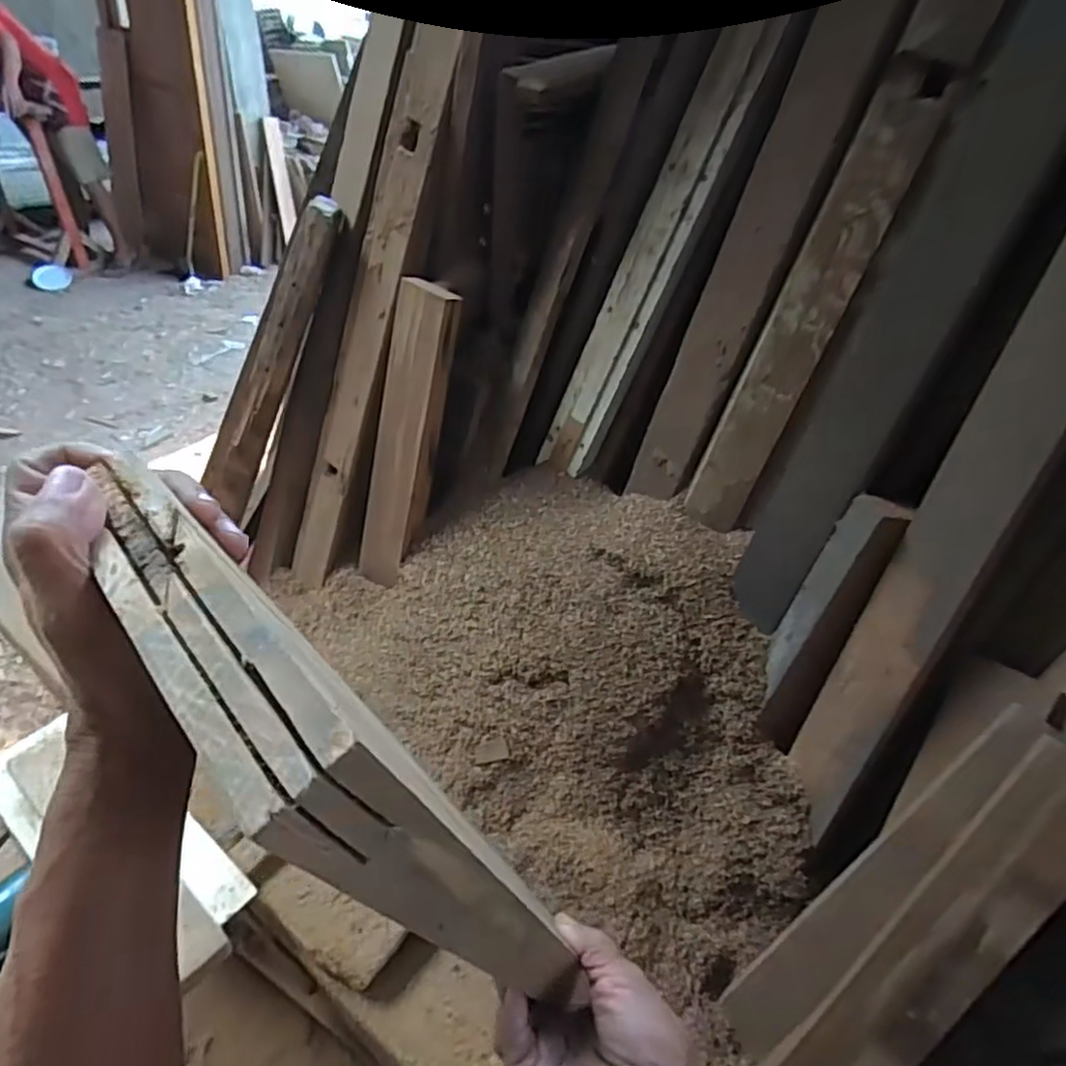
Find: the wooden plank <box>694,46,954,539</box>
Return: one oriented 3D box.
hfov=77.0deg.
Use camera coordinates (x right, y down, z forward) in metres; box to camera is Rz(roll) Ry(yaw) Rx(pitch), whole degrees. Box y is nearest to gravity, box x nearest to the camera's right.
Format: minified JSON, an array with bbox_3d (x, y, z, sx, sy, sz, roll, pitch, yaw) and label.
[{"bbox_3d":[0.418,-0.321,1.050,0.099,0.714,0.043,30,29,21],"label":"wooden plank"}]

